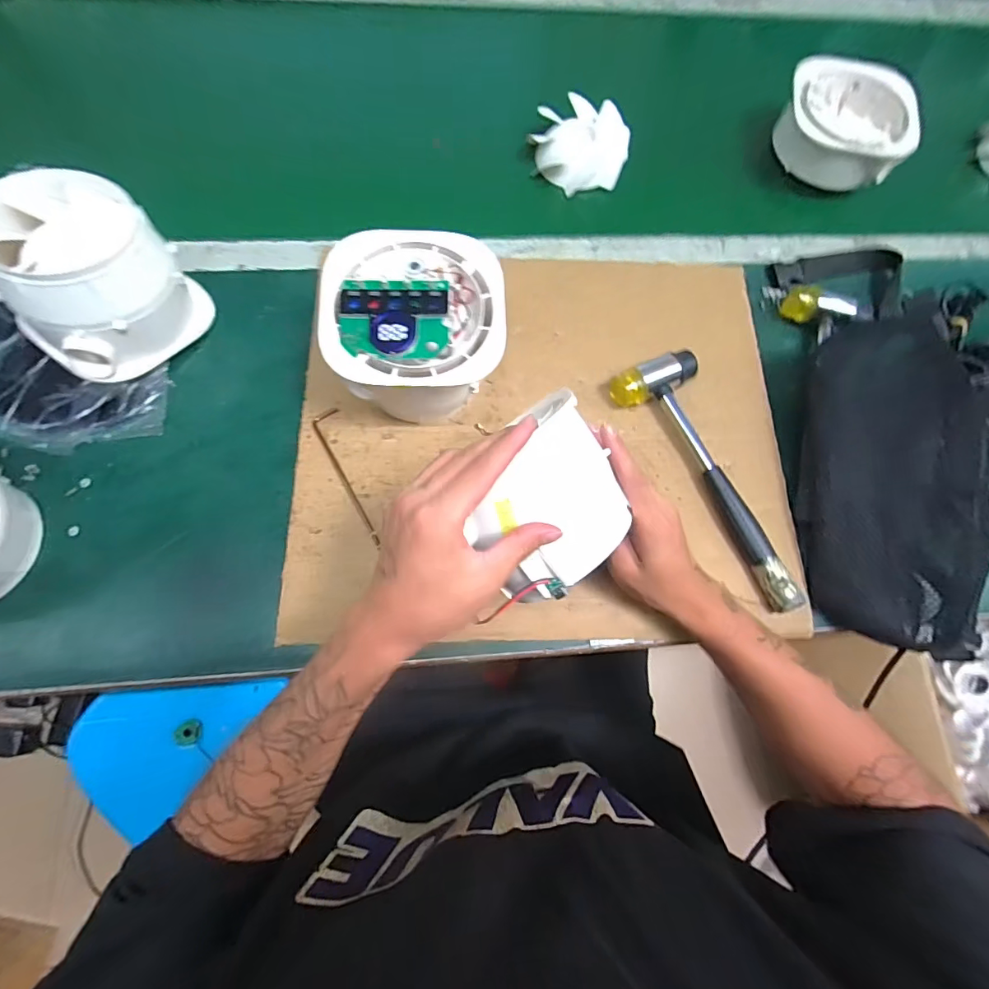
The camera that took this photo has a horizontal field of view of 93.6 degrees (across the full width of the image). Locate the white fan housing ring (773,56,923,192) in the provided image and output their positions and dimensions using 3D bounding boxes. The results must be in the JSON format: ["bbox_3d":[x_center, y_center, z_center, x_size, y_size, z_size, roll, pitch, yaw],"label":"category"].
[{"bbox_3d":[0.389,-0.414,0.520,0.131,0.060,0.106,23,73,5],"label":"white fan housing ring"}]

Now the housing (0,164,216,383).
[{"bbox_3d":[-0.348,-0.185,0.401,0.123,0.106,0.130,34,74,8],"label":"housing"}]

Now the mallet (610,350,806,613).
[{"bbox_3d":[0.190,-0.012,0.412,0.071,0.032,0.243,-20,75,-8],"label":"mallet"}]

